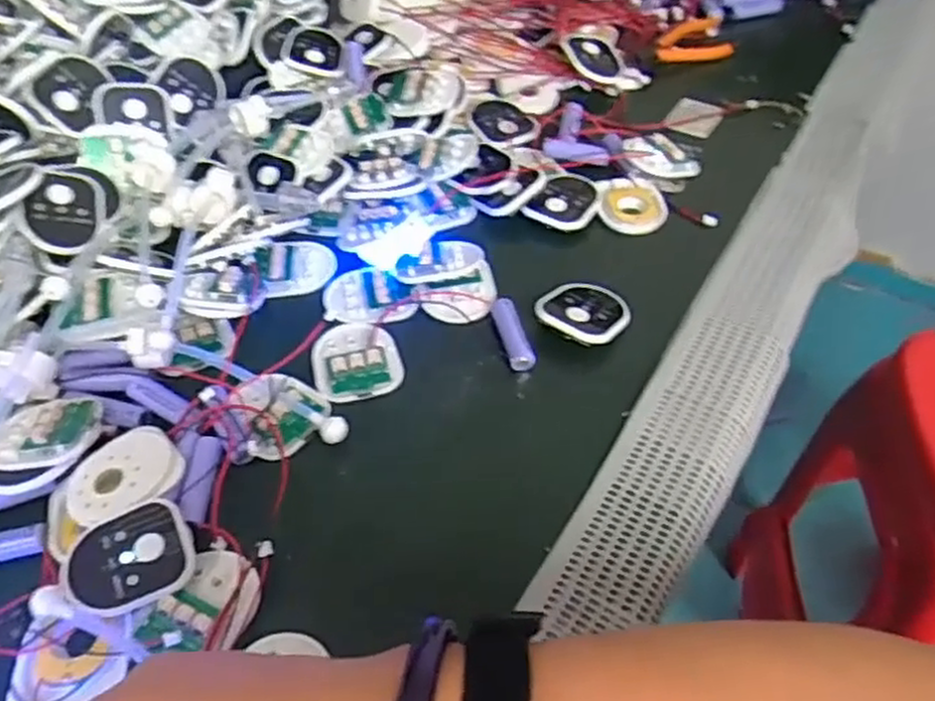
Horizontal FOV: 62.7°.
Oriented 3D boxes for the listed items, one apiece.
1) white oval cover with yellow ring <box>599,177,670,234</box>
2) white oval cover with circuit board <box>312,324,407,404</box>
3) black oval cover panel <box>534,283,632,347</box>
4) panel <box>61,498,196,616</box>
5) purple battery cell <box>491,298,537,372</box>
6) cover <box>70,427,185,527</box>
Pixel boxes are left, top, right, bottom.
[{"bbox_3d":[0.119,-0.106,0.556,0.049,0.010,0.062,5,51,4],"label":"white oval cover with yellow ring"},{"bbox_3d":[-0.068,0.003,0.463,0.050,0.008,0.058,-14,52,-11],"label":"white oval cover with circuit board"},{"bbox_3d":[0.074,-0.026,0.480,0.052,0.012,0.059,31,57,23],"label":"black oval cover panel"},{"bbox_3d":[-0.164,0.098,0.370,0.058,0.009,0.053,-15,52,-12],"label":"panel"},{"bbox_3d":[0.027,-0.010,0.473,0.014,0.017,0.057,-13,52,-10],"label":"purple battery cell"},{"bbox_3d":[-0.177,0.066,0.398,0.056,0.008,0.046,-33,58,-24],"label":"cover"}]

